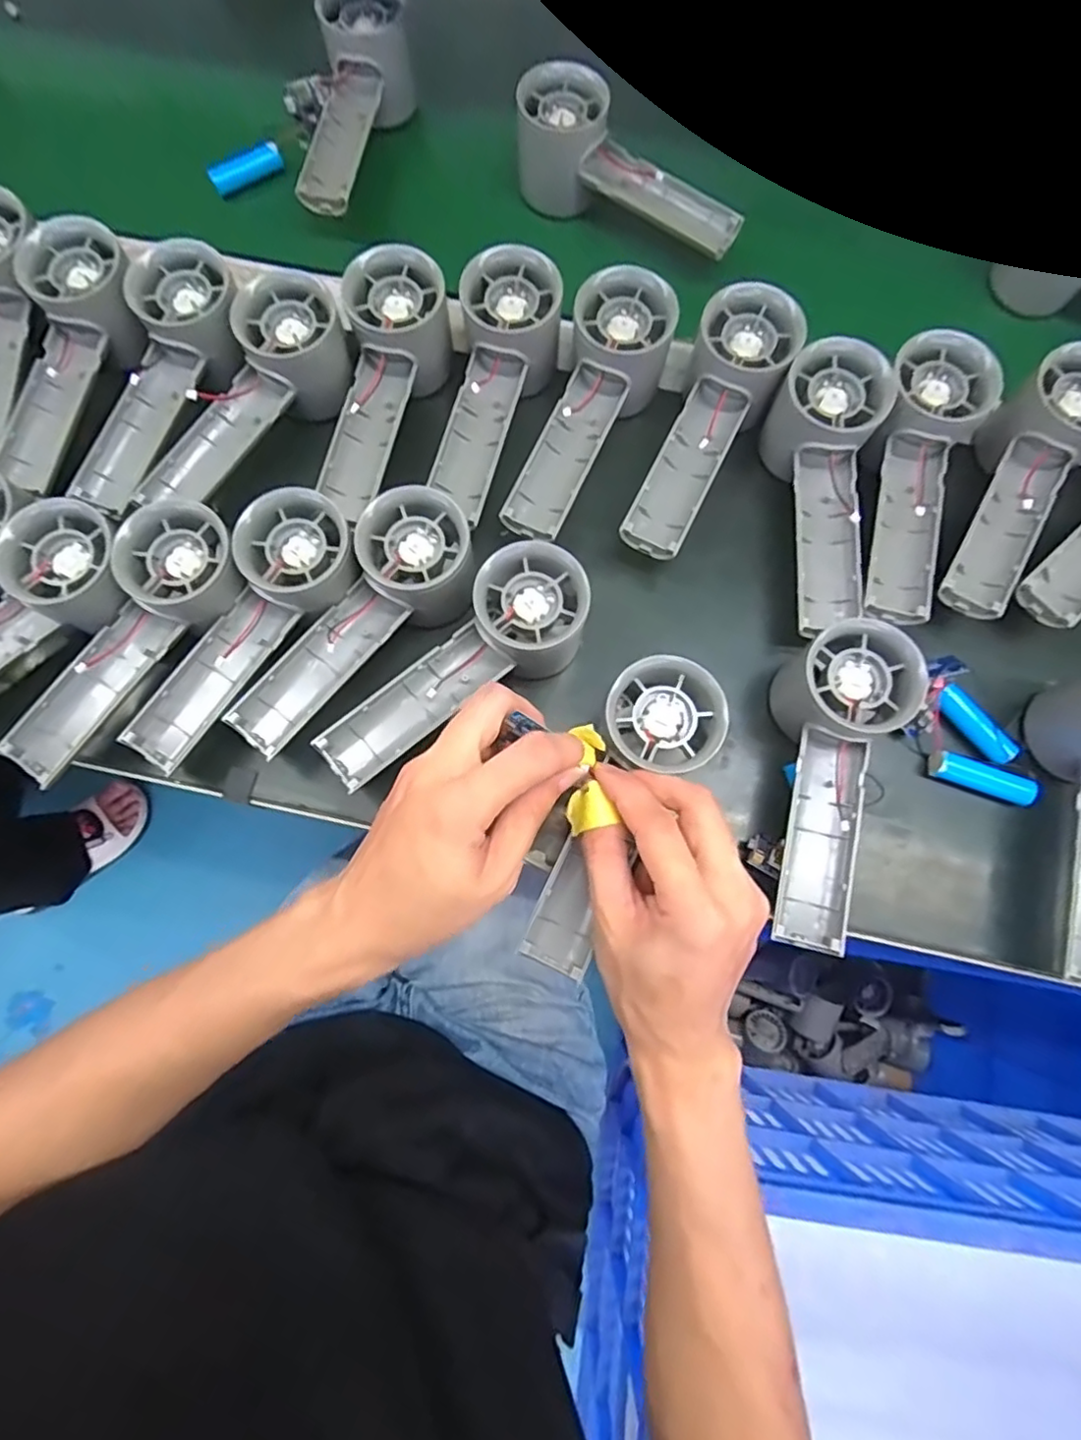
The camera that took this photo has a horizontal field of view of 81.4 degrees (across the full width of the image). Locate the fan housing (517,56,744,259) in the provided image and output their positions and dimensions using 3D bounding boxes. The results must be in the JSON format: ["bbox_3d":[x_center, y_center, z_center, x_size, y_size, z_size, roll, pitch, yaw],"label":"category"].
[{"bbox_3d":[0.058,-0.357,0.408,0.156,0.053,0.050,26,78,5],"label":"fan housing"}]

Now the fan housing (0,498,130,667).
[{"bbox_3d":[-0.283,-0.047,0.328,0.162,0.036,0.056,-41,80,3],"label":"fan housing"}]

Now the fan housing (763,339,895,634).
[{"bbox_3d":[0.160,-0.126,0.356,0.052,0.047,0.151,1,90,0],"label":"fan housing"}]

